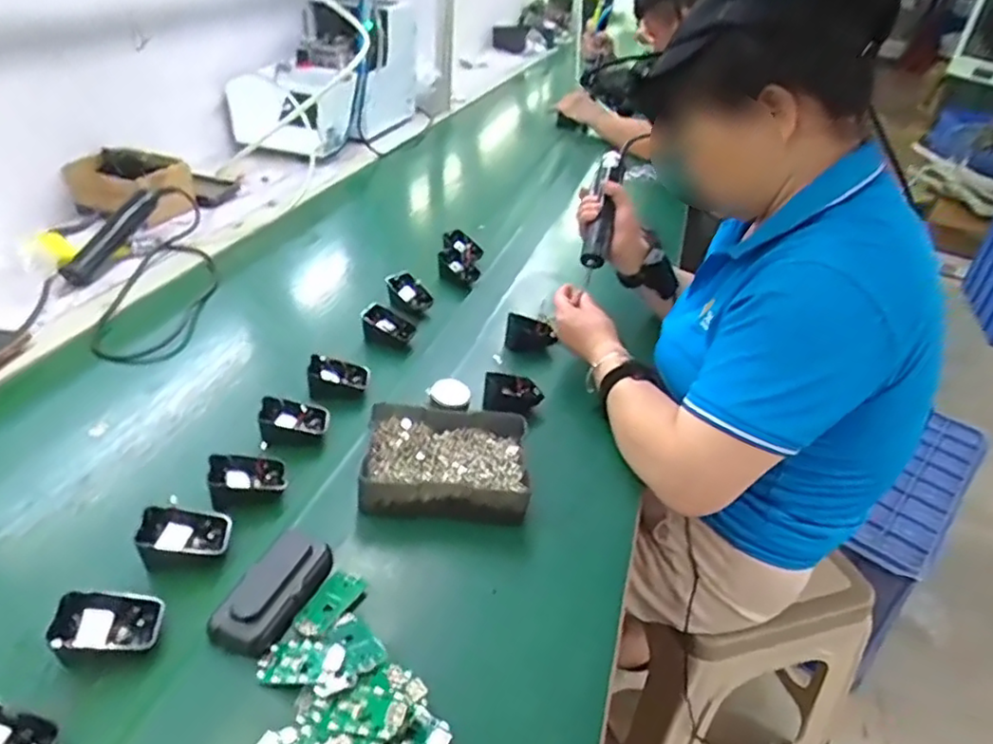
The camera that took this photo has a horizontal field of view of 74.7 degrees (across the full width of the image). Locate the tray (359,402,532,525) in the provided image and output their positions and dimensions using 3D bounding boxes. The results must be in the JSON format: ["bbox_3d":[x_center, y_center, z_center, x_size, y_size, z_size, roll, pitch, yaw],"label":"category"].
[{"bbox_3d":[-0.048,0.086,0.642,0.159,0.039,0.126,1,36,-6],"label":"tray"}]

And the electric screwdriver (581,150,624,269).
[{"bbox_3d":[0.152,-0.240,0.920,0.037,0.046,0.211,10,53,7],"label":"electric screwdriver"}]

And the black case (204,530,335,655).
[{"bbox_3d":[-0.171,0.168,0.510,0.045,0.032,0.105,17,37,16],"label":"black case"}]

